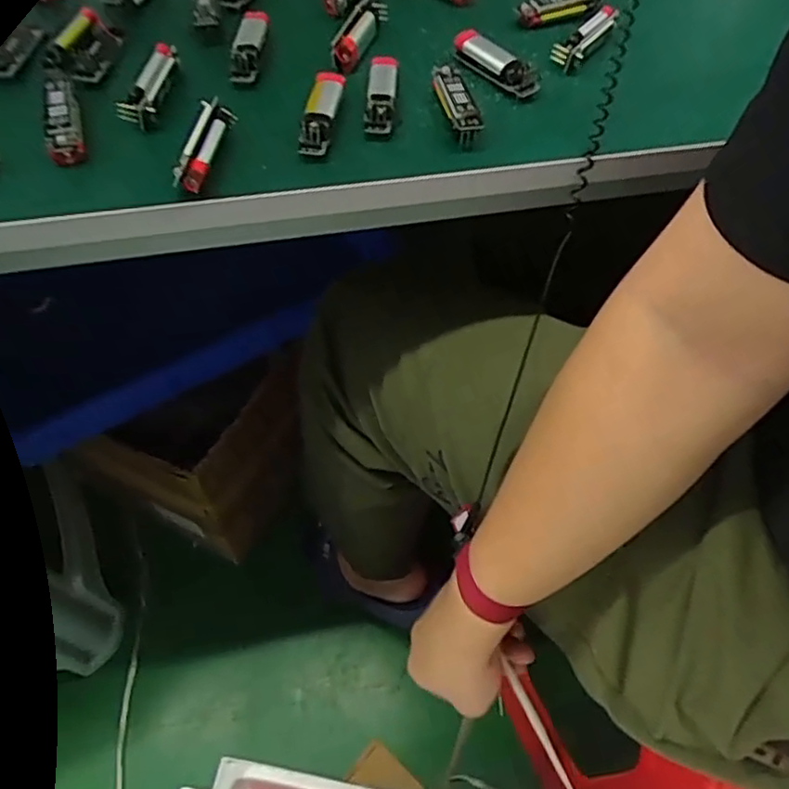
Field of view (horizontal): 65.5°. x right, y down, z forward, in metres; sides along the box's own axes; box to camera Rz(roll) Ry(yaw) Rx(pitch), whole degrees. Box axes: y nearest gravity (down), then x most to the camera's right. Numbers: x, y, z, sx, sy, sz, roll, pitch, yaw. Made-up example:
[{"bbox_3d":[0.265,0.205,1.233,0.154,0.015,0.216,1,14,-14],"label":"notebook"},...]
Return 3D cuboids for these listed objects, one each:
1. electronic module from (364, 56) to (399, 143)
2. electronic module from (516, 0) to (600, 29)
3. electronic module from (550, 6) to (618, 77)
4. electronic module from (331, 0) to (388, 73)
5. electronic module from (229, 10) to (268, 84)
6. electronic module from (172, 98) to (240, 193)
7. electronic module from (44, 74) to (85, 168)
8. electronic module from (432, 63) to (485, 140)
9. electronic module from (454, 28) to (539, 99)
[{"bbox_3d":[-0.007,-0.179,0.364,0.017,0.011,0.064,4,69,0],"label":"electronic module"},{"bbox_3d":[0.118,-0.275,0.434,0.067,0.016,0.010,-23,60,-16],"label":"electronic module"},{"bbox_3d":[0.129,-0.238,0.410,0.018,0.019,0.064,33,61,18],"label":"electronic module"},{"bbox_3d":[-0.023,-0.239,0.404,0.018,0.015,0.071,16,57,8],"label":"electronic module"},{"bbox_3d":[-0.091,-0.220,0.386,0.016,0.015,0.061,3,56,0],"label":"electronic module"},{"bbox_3d":[-0.107,-0.140,0.341,0.020,0.016,0.065,7,57,2],"label":"electronic module"},{"bbox_3d":[-0.184,-0.154,0.341,0.018,0.010,0.059,-13,71,-10],"label":"electronic module"},{"bbox_3d":[0.037,-0.176,0.367,0.020,0.014,0.061,-6,57,-6],"label":"electronic module"},{"bbox_3d":[0.064,-0.211,0.390,0.060,0.018,0.013,40,64,21],"label":"electronic module"}]

